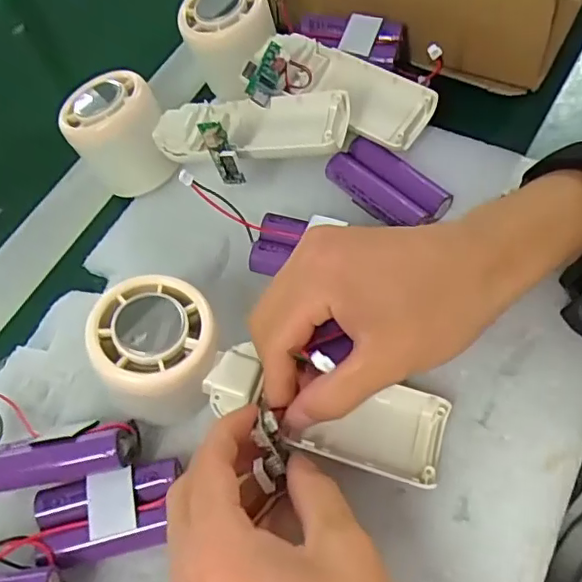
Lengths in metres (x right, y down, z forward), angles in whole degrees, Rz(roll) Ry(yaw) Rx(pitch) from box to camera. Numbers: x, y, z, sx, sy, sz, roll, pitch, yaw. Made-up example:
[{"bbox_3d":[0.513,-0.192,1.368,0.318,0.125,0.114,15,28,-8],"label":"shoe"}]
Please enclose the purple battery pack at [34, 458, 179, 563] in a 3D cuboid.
[{"bbox_3d":[-0.082,0.101,0.265,0.064,0.017,0.035,-14,61,0],"label":"purple battery pack"}]

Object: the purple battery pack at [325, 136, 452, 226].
[{"bbox_3d":[0.053,-0.058,0.333,0.036,0.021,0.065,-40,64,-14],"label":"purple battery pack"}]

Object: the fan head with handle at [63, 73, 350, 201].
[{"bbox_3d":[-0.051,-0.089,0.339,0.158,0.059,0.054,8,63,12],"label":"fan head with handle"}]

